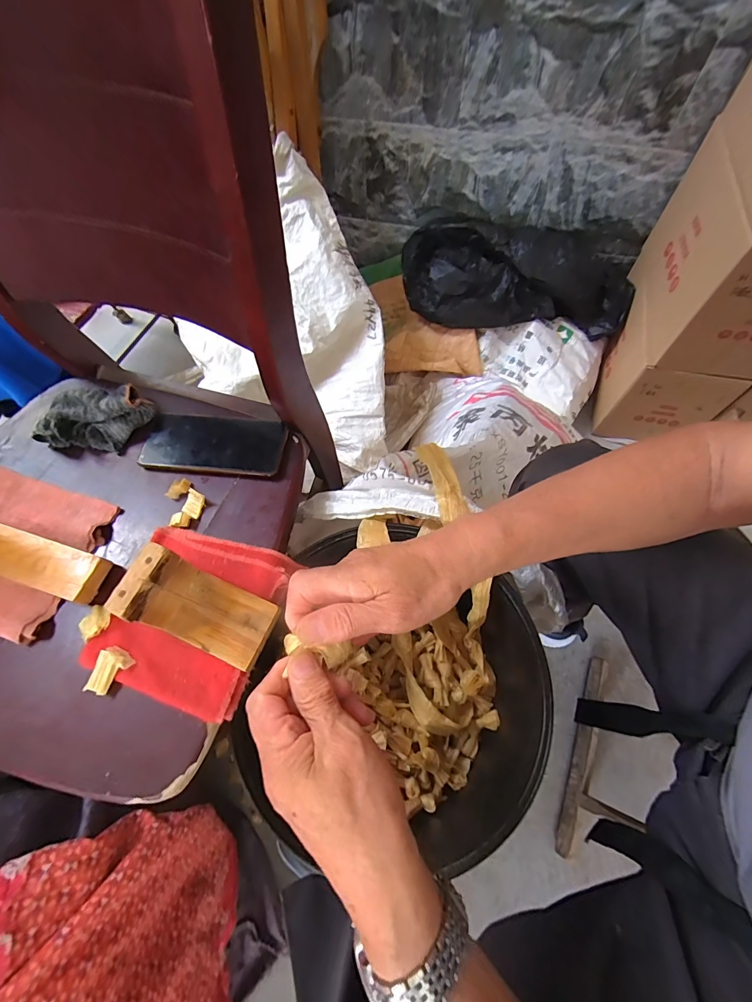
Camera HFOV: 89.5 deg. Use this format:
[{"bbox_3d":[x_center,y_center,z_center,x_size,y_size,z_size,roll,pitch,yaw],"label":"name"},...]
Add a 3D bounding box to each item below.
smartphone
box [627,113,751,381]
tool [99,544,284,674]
[{"bbox_3d":[-0.191,-0.067,0.450,0.164,0.010,0.075,4,65,3],"label":"smartphone"},{"bbox_3d":[0.690,-0.482,0.727,0.213,0.232,0.412,13,66,7],"label":"box"},{"bbox_3d":[-0.150,0.094,0.330,0.107,0.081,0.060,22,67,11],"label":"tool"}]

